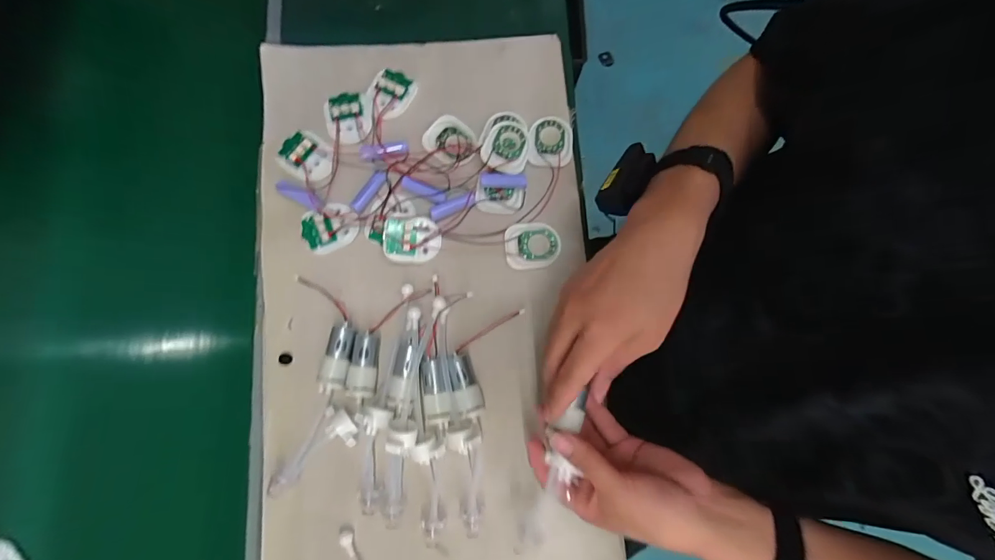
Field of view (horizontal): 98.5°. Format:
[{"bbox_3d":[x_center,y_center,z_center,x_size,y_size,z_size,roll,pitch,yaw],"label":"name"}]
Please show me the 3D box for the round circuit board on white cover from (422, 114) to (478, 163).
[{"bbox_3d":[-0.051,-0.151,0.463,0.059,0.010,0.051,32,79,5],"label":"round circuit board on white cover"}]

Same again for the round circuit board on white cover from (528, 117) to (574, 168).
[{"bbox_3d":[0.057,-0.151,0.467,0.047,0.008,0.056,2,78,-1],"label":"round circuit board on white cover"}]

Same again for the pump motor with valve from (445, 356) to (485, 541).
[{"bbox_3d":[-0.029,0.148,0.391,0.030,0.029,0.157,-1,78,-2],"label":"pump motor with valve"}]

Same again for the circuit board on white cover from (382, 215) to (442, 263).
[{"bbox_3d":[-0.086,-0.042,0.433,0.056,0.012,0.046,0,78,-2],"label":"circuit board on white cover"}]

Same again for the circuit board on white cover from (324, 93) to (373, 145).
[{"bbox_3d":[-0.162,-0.176,0.462,0.047,0.013,0.056,-6,78,-3],"label":"circuit board on white cover"}]

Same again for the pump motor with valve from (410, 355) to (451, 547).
[{"bbox_3d":[-0.060,0.154,0.394,0.030,0.026,0.162,3,78,-1],"label":"pump motor with valve"}]

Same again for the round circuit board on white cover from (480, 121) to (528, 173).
[{"bbox_3d":[0.009,-0.143,0.456,0.046,0.012,0.059,12,78,1],"label":"round circuit board on white cover"}]

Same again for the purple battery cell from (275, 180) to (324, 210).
[{"bbox_3d":[-0.201,-0.086,0.435,0.050,0.014,0.014,26,78,4],"label":"purple battery cell"}]

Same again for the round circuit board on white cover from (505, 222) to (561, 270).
[{"bbox_3d":[0.036,-0.036,0.443,0.056,0.005,0.049,-2,78,-2],"label":"round circuit board on white cover"}]

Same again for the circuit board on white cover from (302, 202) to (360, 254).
[{"bbox_3d":[-0.171,-0.055,0.438,0.057,0.010,0.045,-27,80,-7],"label":"circuit board on white cover"}]

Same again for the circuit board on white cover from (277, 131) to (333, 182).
[{"bbox_3d":[-0.200,-0.130,0.451,0.058,0.012,0.047,32,79,5],"label":"circuit board on white cover"}]

